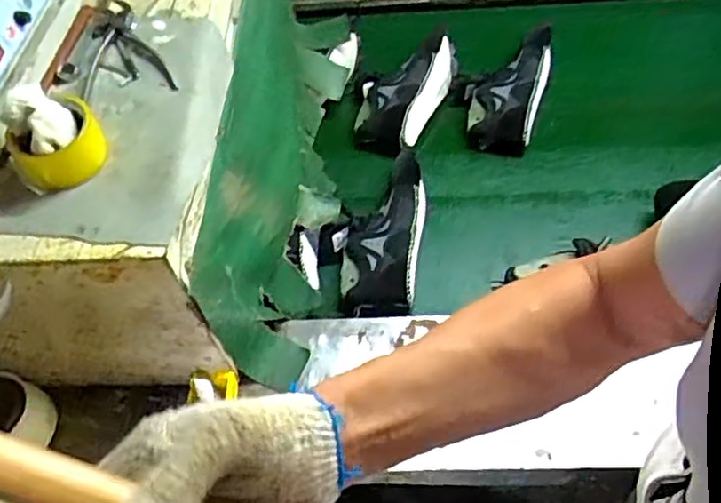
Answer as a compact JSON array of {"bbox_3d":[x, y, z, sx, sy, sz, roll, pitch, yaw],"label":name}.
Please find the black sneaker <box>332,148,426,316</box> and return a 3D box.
[{"bbox_3d":[0.034,-0.045,1.097,0.137,0.080,0.317,4,57,7],"label":"black sneaker"}]

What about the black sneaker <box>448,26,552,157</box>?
[{"bbox_3d":[0.268,-0.332,1.271,0.170,0.097,0.280,13,59,13],"label":"black sneaker"}]

